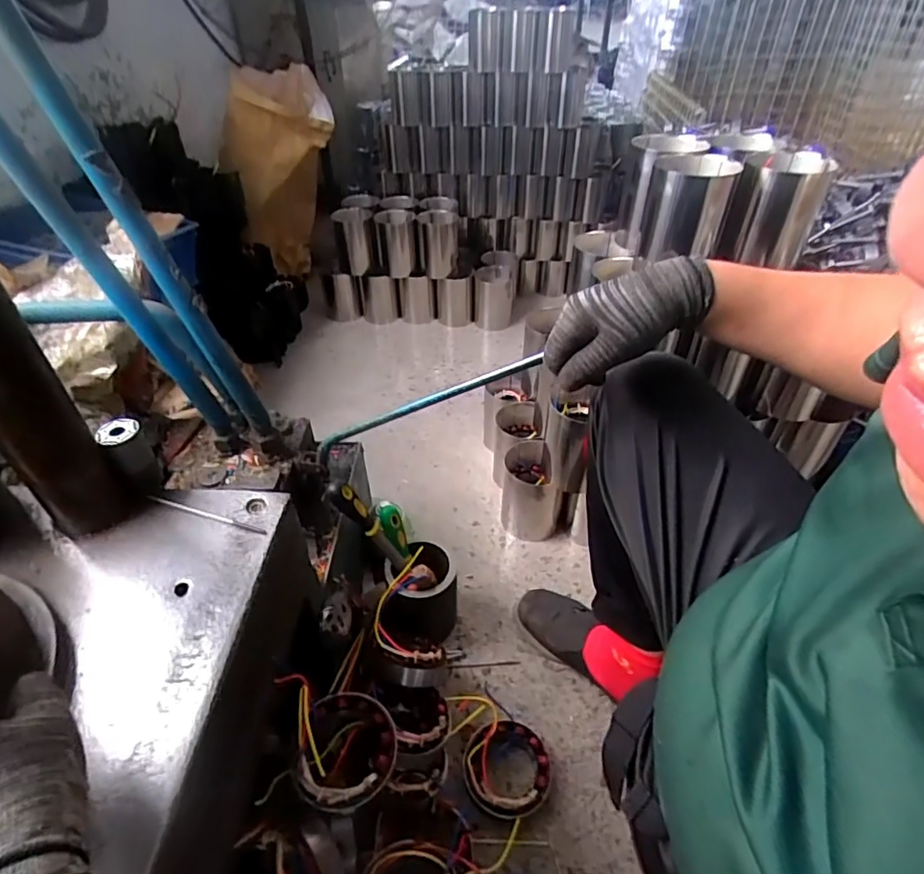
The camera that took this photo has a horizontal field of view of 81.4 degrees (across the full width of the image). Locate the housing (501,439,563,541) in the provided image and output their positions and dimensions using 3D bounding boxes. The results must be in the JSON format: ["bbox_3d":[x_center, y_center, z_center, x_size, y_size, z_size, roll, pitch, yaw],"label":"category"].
[{"bbox_3d":[0.137,0.108,1.070,0.111,0.159,0.122,5,41,7],"label":"housing"}]

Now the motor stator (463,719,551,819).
[{"bbox_3d":[0.062,0.455,0.739,0.116,0.052,0.120,-1,41,1],"label":"motor stator"}]

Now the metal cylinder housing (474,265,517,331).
[{"bbox_3d":[0.106,-0.448,1.747,0.130,0.170,0.137,2,41,4],"label":"metal cylinder housing"}]

